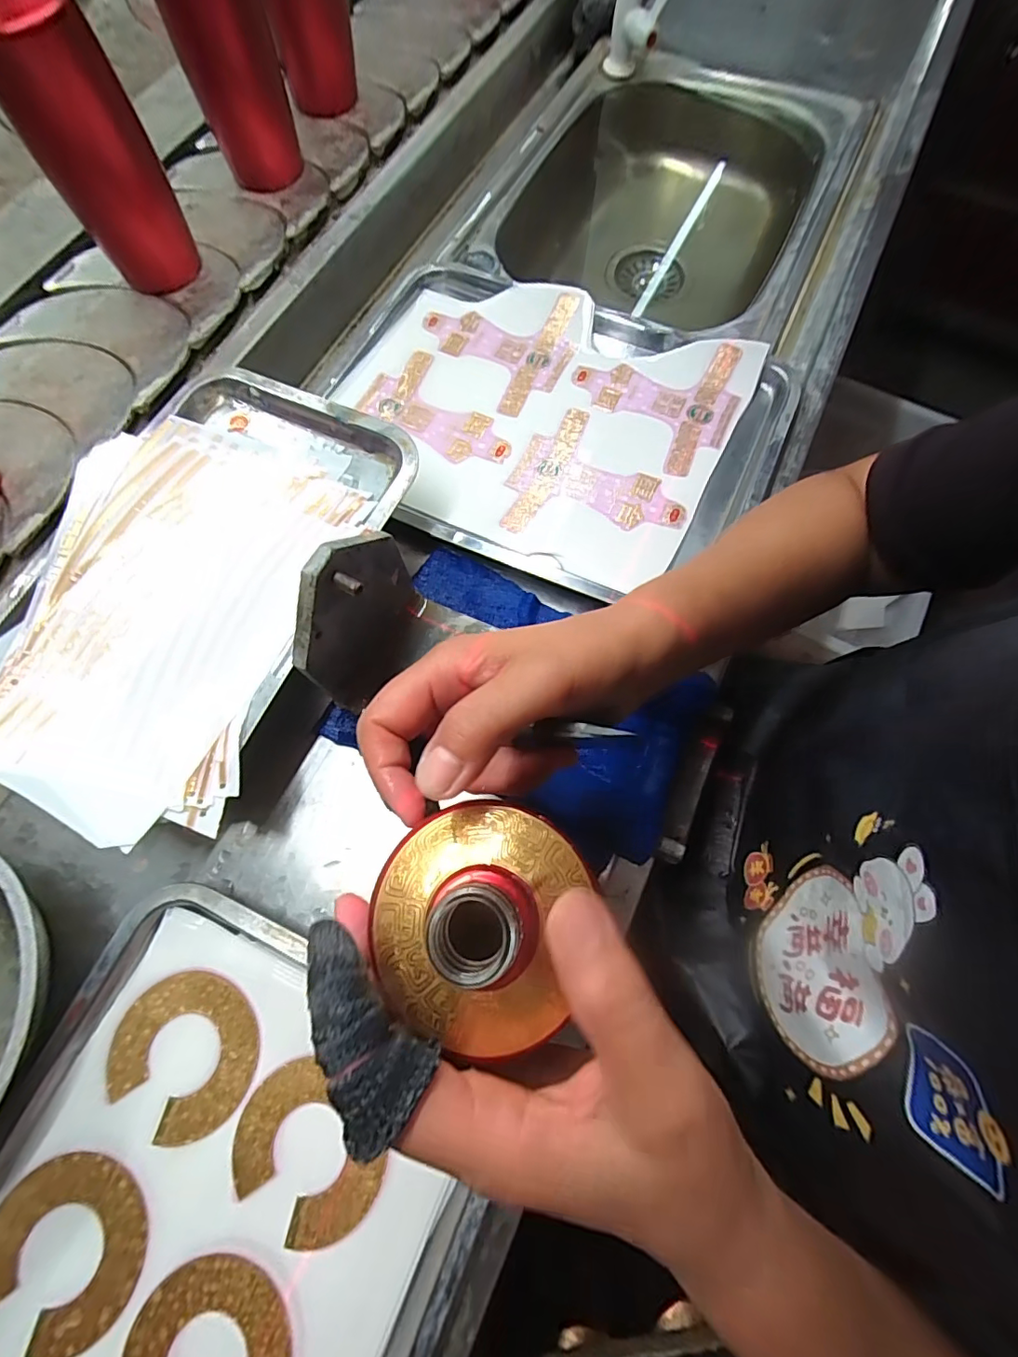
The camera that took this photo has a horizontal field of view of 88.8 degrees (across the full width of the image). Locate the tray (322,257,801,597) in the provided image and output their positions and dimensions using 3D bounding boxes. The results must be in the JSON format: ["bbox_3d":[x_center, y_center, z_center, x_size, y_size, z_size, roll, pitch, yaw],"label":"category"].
[{"bbox_3d":[0.021,-0.223,0.446,0.385,0.031,0.279,22,72,6],"label":"tray"}]

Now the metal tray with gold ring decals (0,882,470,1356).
[{"bbox_3d":[-0.175,0.314,0.260,0.244,0.023,0.339,22,72,6],"label":"metal tray with gold ring decals"}]

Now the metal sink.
[{"bbox_3d":[0.171,-0.526,0.615,0.352,0.139,0.527,25,73,5],"label":"metal sink"}]

